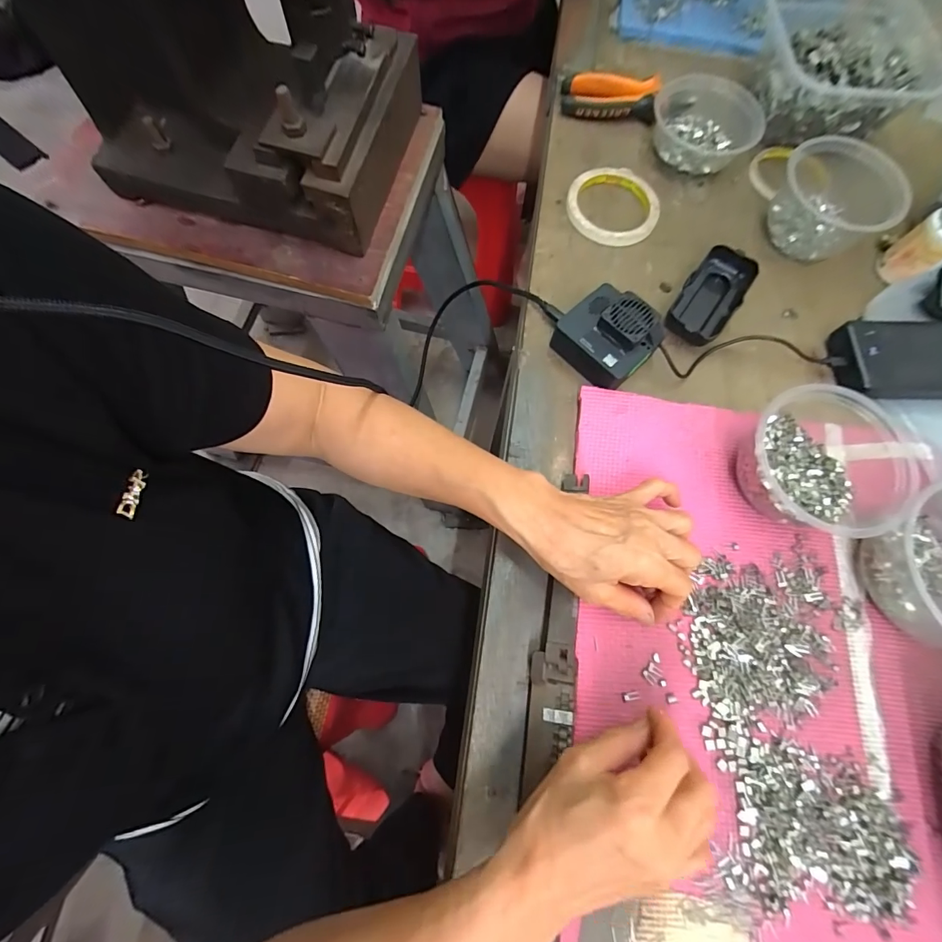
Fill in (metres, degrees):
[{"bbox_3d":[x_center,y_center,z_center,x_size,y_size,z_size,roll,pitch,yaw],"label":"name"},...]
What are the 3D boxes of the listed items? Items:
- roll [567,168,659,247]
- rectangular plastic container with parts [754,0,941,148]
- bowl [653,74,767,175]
[{"bbox_3d":[0.152,-0.285,0.456,0.098,0.019,0.094,0,72,0],"label":"roll"},{"bbox_3d":[0.410,-0.460,0.484,0.169,0.074,0.189,7,73,-1],"label":"rectangular plastic container with parts"},{"bbox_3d":[0.262,-0.389,0.477,0.115,0.041,0.120,1,74,-3],"label":"bowl"}]

